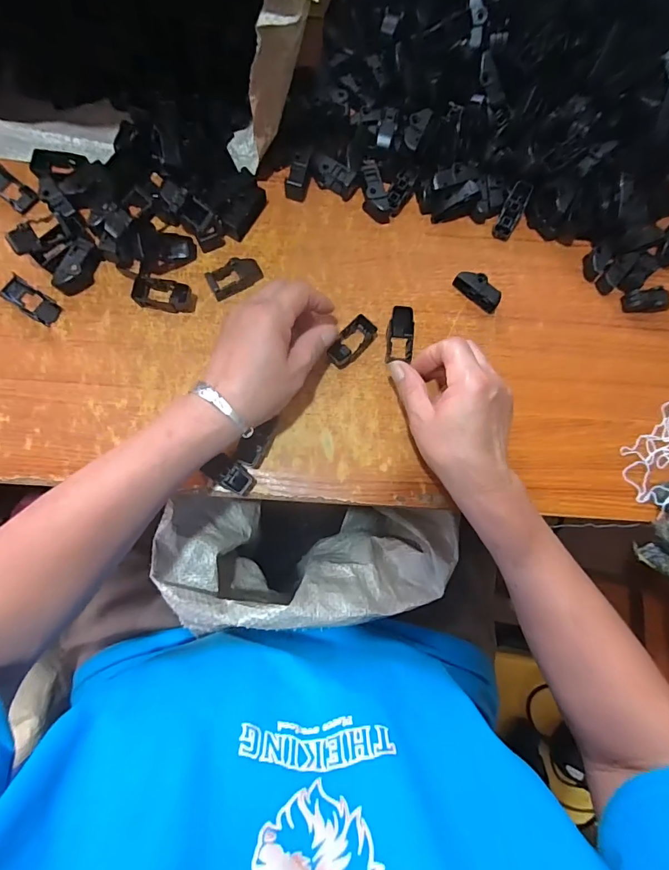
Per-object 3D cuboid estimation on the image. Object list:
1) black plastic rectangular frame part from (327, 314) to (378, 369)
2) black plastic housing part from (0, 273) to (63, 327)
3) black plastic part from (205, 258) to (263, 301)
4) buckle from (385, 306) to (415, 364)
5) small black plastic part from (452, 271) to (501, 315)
[{"bbox_3d":[0.015,-0.083,0.389,0.026,0.015,0.053,39,81,2],"label":"black plastic rectangular frame part"},{"bbox_3d":[-0.268,-0.119,0.378,0.055,0.004,0.023,34,81,1],"label":"black plastic housing part"},{"bbox_3d":[-0.091,-0.145,0.393,0.049,0.016,0.025,-32,85,-8],"label":"black plastic part"},{"bbox_3d":[0.061,-0.092,0.391,0.024,0.016,0.047,4,84,-2],"label":"buckle"},{"bbox_3d":[0.135,-0.136,0.400,0.046,0.020,0.019,40,81,2],"label":"small black plastic part"}]

